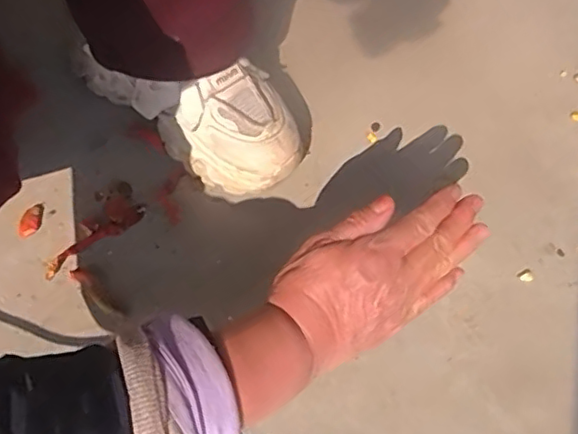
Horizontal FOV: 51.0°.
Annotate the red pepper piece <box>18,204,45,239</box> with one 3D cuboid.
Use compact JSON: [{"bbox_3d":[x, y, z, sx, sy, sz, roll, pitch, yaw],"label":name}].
[{"bbox_3d":[-0.223,0.003,0.524,0.017,0.004,0.033,4,60,1],"label":"red pepper piece"}]

